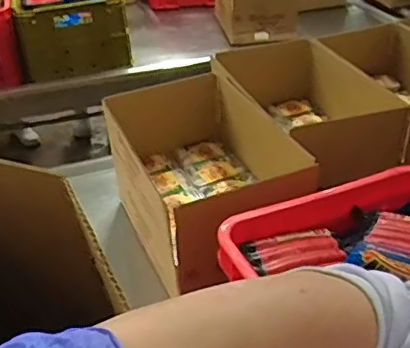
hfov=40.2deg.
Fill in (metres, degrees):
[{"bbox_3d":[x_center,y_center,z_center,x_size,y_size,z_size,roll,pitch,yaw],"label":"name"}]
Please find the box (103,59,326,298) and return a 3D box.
[{"bbox_3d":[-0.012,-0.007,1.034,0.266,0.217,0.457,-14,34,-16],"label":"box"}]

